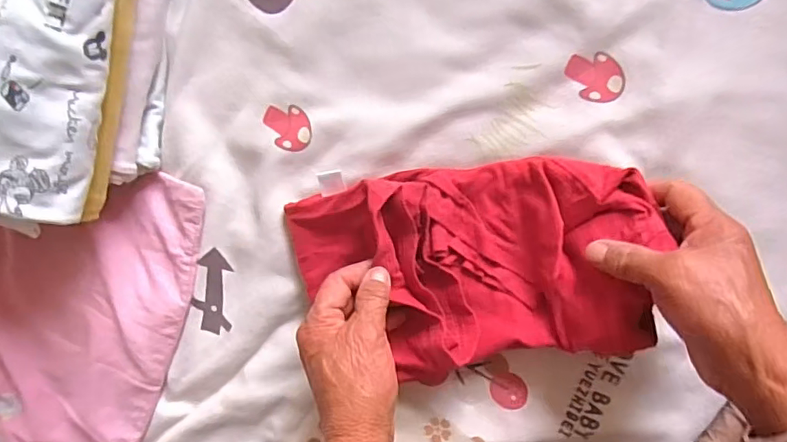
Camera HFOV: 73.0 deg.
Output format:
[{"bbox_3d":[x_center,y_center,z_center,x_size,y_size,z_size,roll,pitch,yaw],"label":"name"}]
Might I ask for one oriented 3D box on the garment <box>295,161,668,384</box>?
[{"bbox_3d":[0.049,0.041,0.381,0.246,0.068,0.151,-7,97,7],"label":"garment"}]

